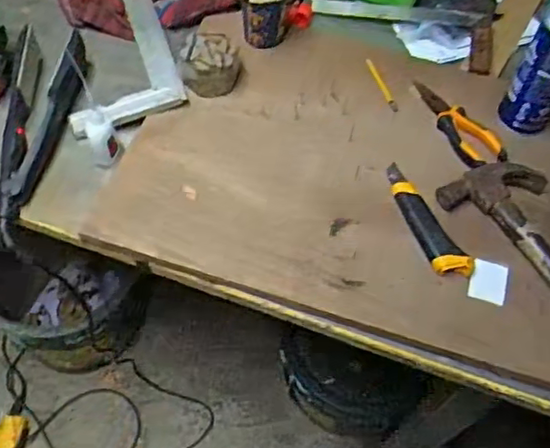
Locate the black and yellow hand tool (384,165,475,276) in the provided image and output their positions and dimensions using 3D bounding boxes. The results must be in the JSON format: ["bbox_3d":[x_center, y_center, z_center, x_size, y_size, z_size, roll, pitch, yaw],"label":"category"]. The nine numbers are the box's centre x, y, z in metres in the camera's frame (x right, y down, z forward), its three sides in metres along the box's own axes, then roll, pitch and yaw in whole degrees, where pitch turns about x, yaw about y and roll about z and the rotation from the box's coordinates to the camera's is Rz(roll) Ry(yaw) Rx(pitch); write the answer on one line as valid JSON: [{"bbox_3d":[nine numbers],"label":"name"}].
[{"bbox_3d":[0.176,-0.011,0.721,0.040,0.022,0.157,-15,61,-11],"label":"black and yellow hand tool"}]

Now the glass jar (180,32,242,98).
[{"bbox_3d":[-0.083,-0.207,0.810,0.079,0.049,0.075,1,59,-2],"label":"glass jar"}]

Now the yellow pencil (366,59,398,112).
[{"bbox_3d":[0.144,-0.189,0.845,0.010,0.006,0.102,-14,61,-11],"label":"yellow pencil"}]

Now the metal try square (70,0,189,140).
[{"bbox_3d":[-0.216,-0.233,0.839,0.148,0.020,0.253,-15,61,-11],"label":"metal try square"}]

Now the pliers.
[{"bbox_3d":[0.237,-0.136,0.804,0.057,0.021,0.163,-15,61,-11],"label":"pliers"}]

